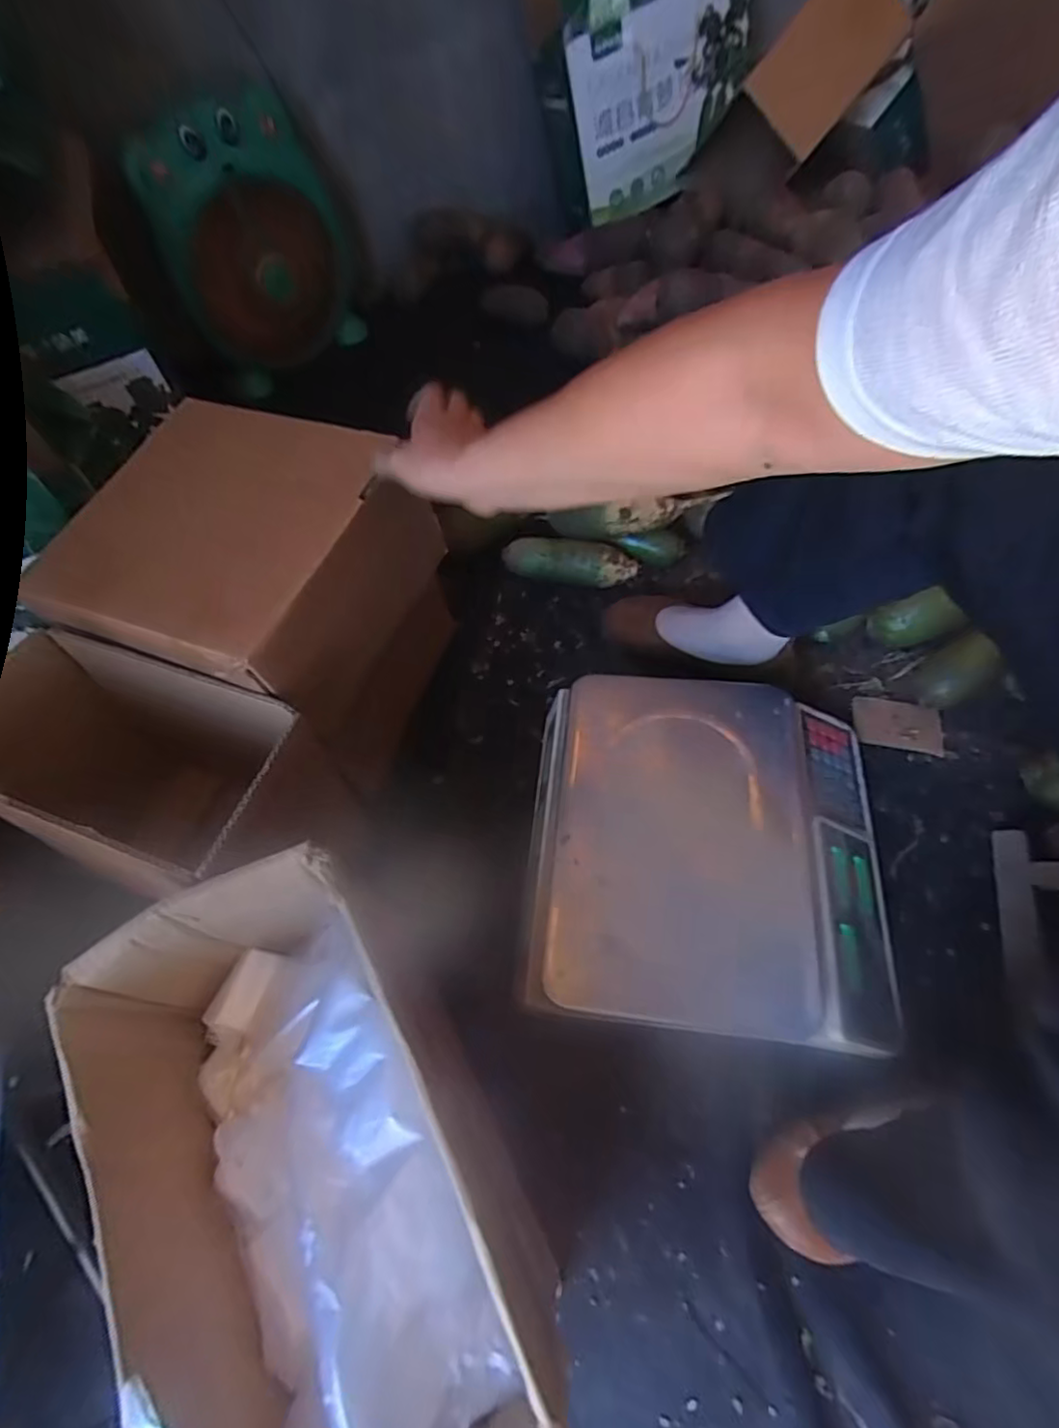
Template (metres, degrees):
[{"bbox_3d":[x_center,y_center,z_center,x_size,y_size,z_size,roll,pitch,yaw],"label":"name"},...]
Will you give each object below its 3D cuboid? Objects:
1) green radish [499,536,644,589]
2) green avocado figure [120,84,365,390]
[{"bbox_3d":[0.052,-0.201,0.848,0.179,0.062,0.048,3,63,6],"label":"green radish"},{"bbox_3d":[-0.429,-0.741,1.004,0.087,0.346,0.276,33,70,20],"label":"green avocado figure"}]

